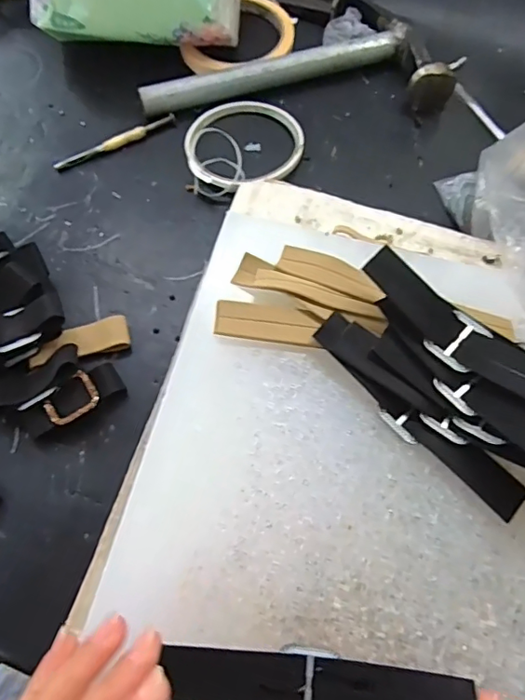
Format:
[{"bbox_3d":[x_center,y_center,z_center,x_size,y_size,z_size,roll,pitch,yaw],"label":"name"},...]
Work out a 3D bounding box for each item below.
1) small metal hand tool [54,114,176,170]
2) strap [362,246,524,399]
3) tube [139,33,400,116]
[{"bbox_3d":[-0.107,-0.153,0.386,0.093,0.008,0.010,-29,71,-13],"label":"small metal hand tool"},{"bbox_3d":[0.099,-0.006,0.256,0.030,0.019,0.124,-43,62,-13],"label":"strap"},{"bbox_3d":[0.008,-0.215,0.407,0.203,0.018,0.023,-16,68,-8],"label":"tube"}]

